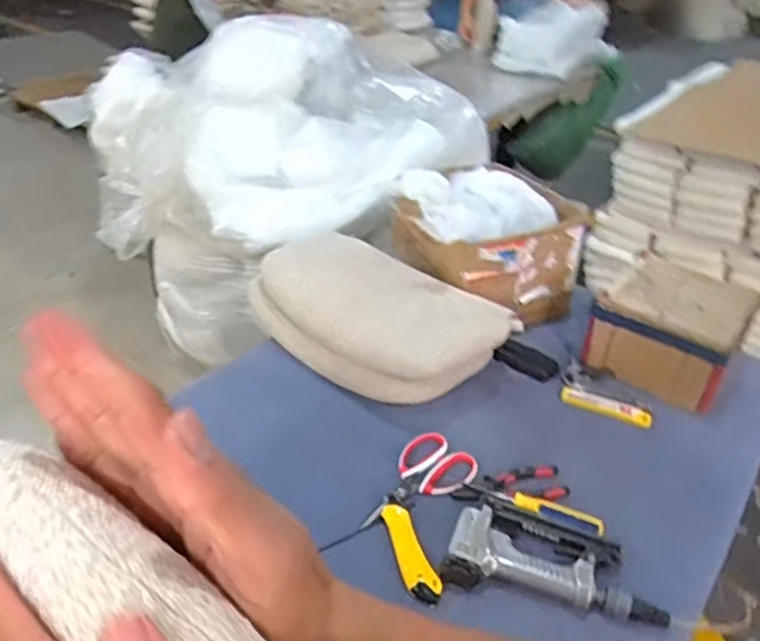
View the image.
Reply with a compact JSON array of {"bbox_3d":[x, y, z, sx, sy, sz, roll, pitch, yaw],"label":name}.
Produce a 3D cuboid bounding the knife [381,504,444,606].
[{"bbox_3d":[0.036,0.282,0.813,0.036,0.016,0.138,-10,37,-17],"label":"knife"}]

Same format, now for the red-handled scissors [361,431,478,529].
[{"bbox_3d":[0.055,0.221,0.907,0.104,0.021,0.180,25,41,29],"label":"red-handled scissors"}]

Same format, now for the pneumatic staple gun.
[{"bbox_3d":[0.209,0.281,0.813,0.244,0.042,0.136,8,35,8],"label":"pneumatic staple gun"}]

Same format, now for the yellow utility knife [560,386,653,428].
[{"bbox_3d":[0.353,0.136,1.045,0.138,0.015,0.032,19,63,24],"label":"yellow utility knife"}]

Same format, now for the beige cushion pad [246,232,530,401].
[{"bbox_3d":[-0.018,-0.011,1.125,0.453,0.119,0.222,28,43,32],"label":"beige cushion pad"}]

